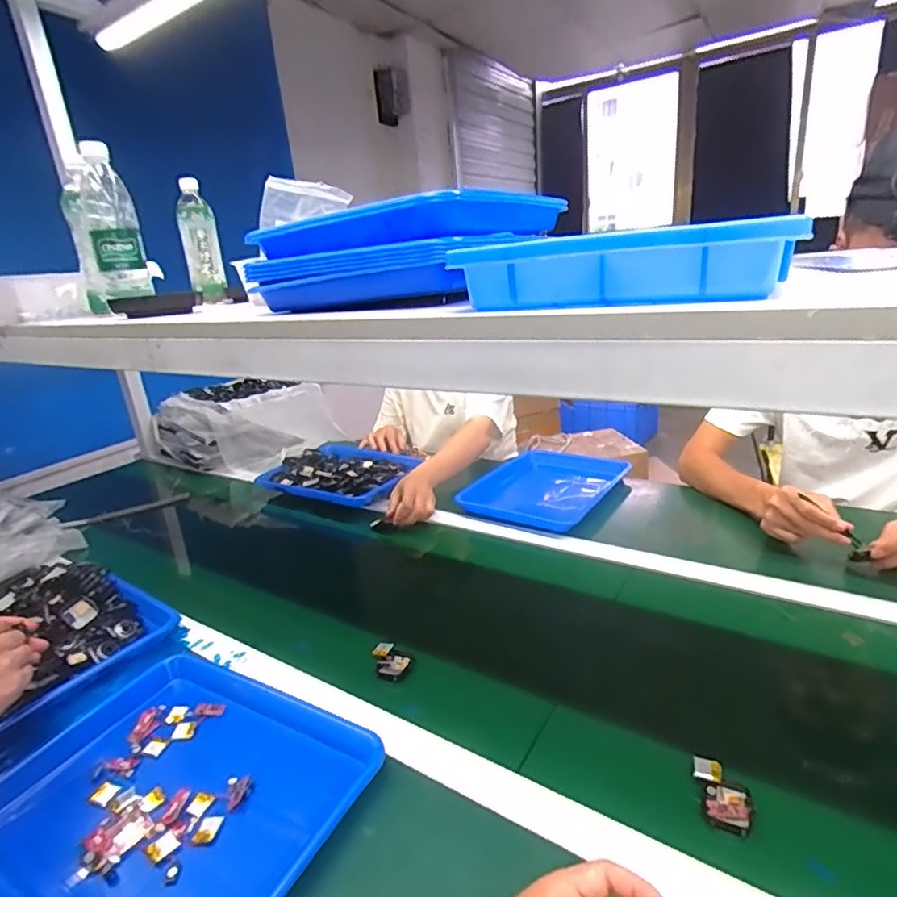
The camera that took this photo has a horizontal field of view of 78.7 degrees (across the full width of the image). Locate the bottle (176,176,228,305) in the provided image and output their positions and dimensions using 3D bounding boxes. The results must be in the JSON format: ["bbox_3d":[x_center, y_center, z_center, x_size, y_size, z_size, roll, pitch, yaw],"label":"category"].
[{"bbox_3d":[-0.465,-0.384,1.029,0.065,0.206,0.065,-13,21,-19],"label":"bottle"}]

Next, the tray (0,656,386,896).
[{"bbox_3d":[-0.251,0.322,0.511,0.335,0.031,0.252,5,23,30],"label":"tray"}]

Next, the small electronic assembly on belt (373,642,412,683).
[{"bbox_3d":[-0.070,0.257,0.663,0.049,0.016,0.038,10,25,38],"label":"small electronic assembly on belt"}]

